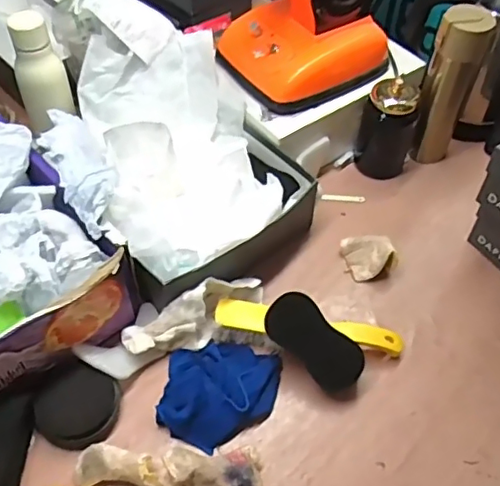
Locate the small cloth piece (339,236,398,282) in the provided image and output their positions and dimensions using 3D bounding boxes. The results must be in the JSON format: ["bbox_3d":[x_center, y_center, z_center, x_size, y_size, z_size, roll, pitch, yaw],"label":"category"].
[{"bbox_3d":[0.159,0.013,0.790,0.061,0.044,0.063,-6,53,-6],"label":"small cloth piece"}]

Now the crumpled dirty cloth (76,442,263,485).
[{"bbox_3d":[-0.083,0.239,0.611,0.189,0.043,0.054,0,52,-1],"label":"crumpled dirty cloth"}]

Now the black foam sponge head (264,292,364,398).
[{"bbox_3d":[0.076,0.115,0.678,0.064,0.025,0.130,-43,92,8],"label":"black foam sponge head"}]

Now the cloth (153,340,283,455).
[{"bbox_3d":[-0.034,0.168,0.671,0.124,0.034,0.124,8,53,5],"label":"cloth"}]

